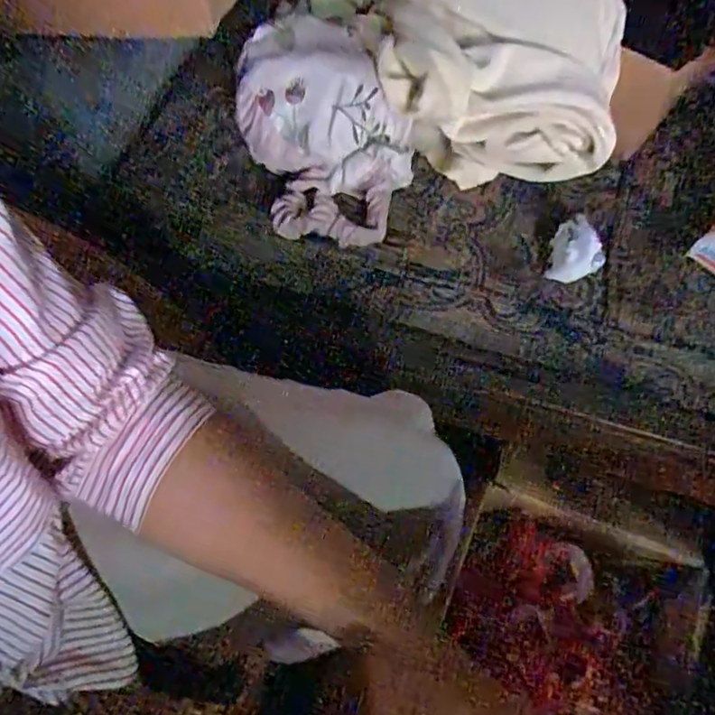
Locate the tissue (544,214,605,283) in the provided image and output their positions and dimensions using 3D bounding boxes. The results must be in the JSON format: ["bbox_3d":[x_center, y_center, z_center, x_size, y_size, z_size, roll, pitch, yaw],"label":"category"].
[{"bbox_3d":[0.195,-0.097,0.542,0.044,0.025,0.063,13,62,4],"label":"tissue"}]

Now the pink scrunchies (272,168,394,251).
[{"bbox_3d":[-0.023,-0.129,0.537,0.102,0.051,0.045,0,62,-4],"label":"pink scrunchies"}]

